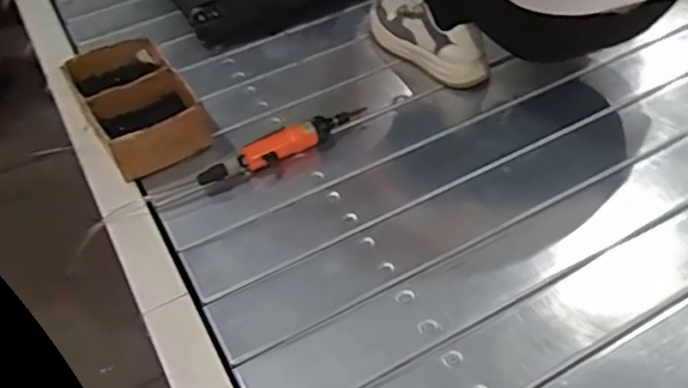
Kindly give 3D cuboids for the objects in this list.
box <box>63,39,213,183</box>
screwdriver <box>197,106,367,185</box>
[{"bbox_3d":[-0.338,-0.154,1.059,0.147,0.077,0.275,-25,50,-20],"label":"box"},{"bbox_3d":[-0.086,-0.078,1.000,0.289,0.041,0.037,-26,50,-21],"label":"screwdriver"}]

